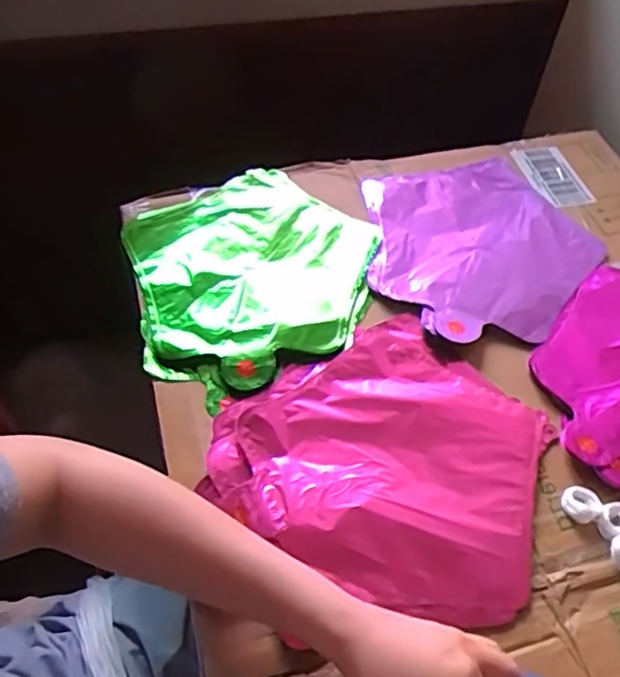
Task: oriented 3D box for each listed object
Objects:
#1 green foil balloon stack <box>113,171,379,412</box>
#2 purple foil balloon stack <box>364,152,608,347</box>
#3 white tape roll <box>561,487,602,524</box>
[{"bbox_3d":[-0.056,-0.067,0.612,0.231,0.021,0.236,-24,60,-17],"label":"green foil balloon stack"},{"bbox_3d":[0.174,-0.096,0.652,0.227,0.020,0.239,-2,56,-3],"label":"purple foil balloon stack"},{"bbox_3d":[0.206,0.125,0.493,0.025,0.008,0.027,1,55,-1],"label":"white tape roll"}]

